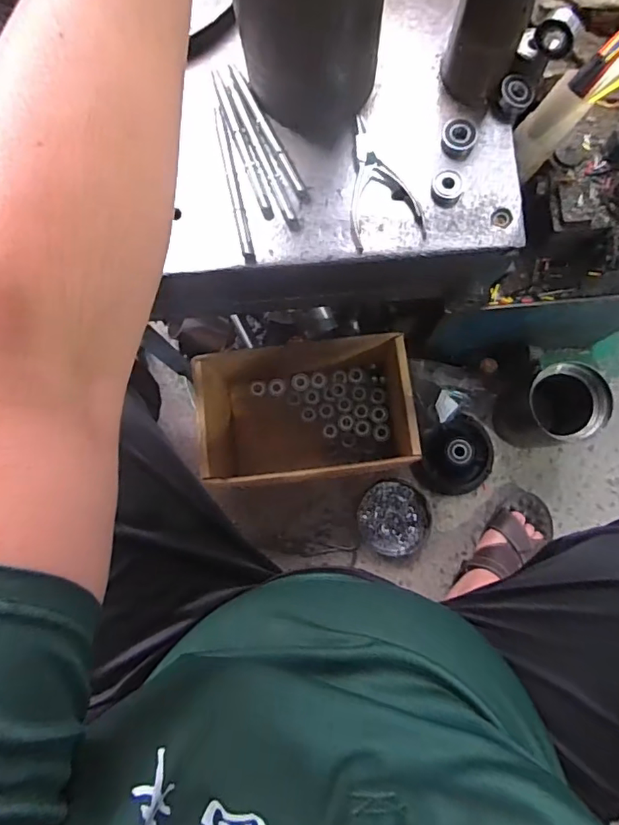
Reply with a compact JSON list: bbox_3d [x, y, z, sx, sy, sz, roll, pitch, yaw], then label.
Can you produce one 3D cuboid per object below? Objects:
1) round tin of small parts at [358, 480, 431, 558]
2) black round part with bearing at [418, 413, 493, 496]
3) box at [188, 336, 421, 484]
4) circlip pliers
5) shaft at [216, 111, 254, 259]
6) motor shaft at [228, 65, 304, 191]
[{"bbox_3d":[0.147,0.186,0.891,0.118,0.029,0.124,0,82,2],"label":"round tin of small parts"},{"bbox_3d":[0.255,0.071,0.873,0.124,0.064,0.134,0,82,2],"label":"black round part with bearing"},{"bbox_3d":[-0.004,0.007,0.816,0.303,0.196,0.193,-8,82,1],"label":"box"},{"bbox_3d":[0.074,-0.228,0.506,0.072,0.014,0.133,-4,82,1],"label":"circlip pliers"},{"bbox_3d":[-0.078,-0.233,0.513,0.010,0.007,0.158,-13,81,0],"label":"shaft"},{"bbox_3d":[-0.045,-0.291,0.518,0.010,0.006,0.156,-27,82,-2],"label":"motor shaft"}]

